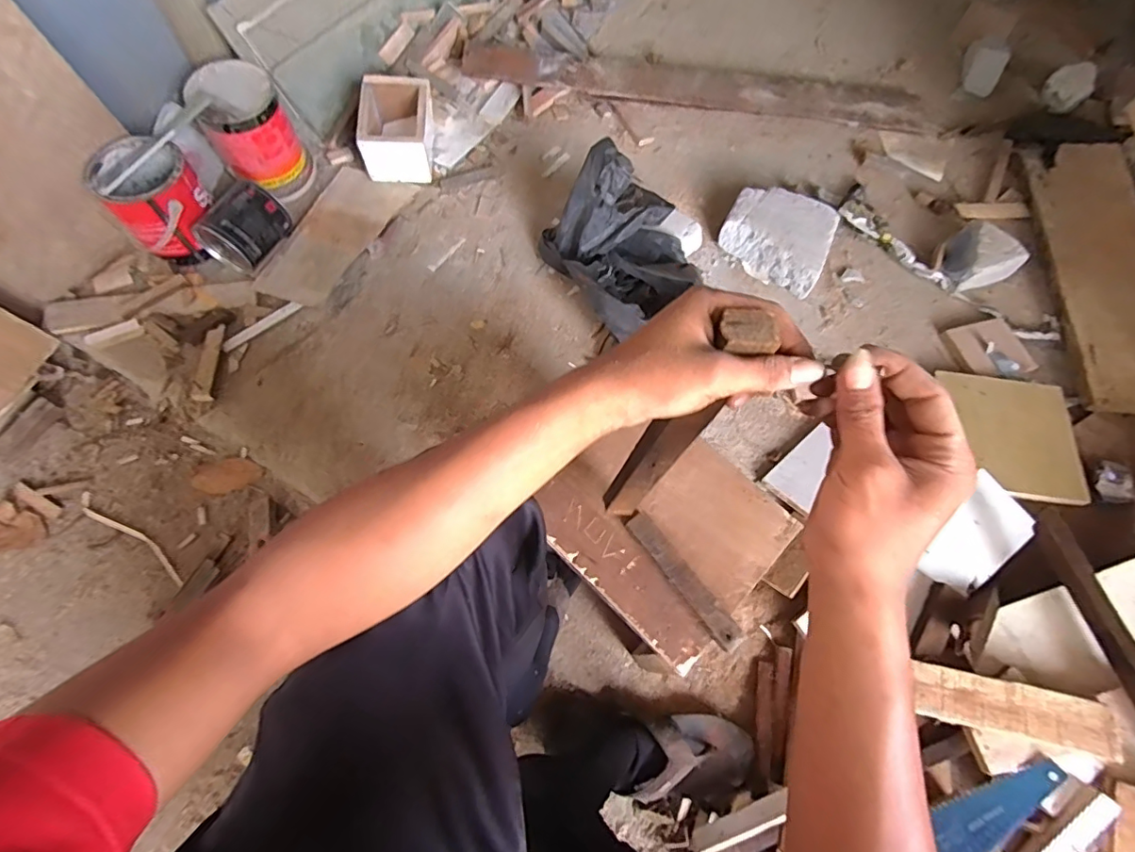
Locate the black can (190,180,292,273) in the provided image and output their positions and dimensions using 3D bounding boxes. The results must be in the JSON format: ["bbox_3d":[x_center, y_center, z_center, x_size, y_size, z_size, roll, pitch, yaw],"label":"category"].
[{"bbox_3d":[-0.579,-0.361,0.946,0.099,0.091,0.135,33,69,11],"label":"black can"}]

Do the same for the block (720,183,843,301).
[{"bbox_3d":[0.415,-0.376,1.039,0.203,0.069,0.182,28,68,9],"label":"block"}]

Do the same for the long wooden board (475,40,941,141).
[{"bbox_3d":[0.313,-0.782,1.210,1.056,0.024,0.158,7,70,-2],"label":"long wooden board"}]

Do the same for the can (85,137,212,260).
[{"bbox_3d":[-0.708,-0.393,0.927,0.139,0.156,0.137,1,66,-3],"label":"can"}]

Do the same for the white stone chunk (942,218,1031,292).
[{"bbox_3d":[0.796,-0.323,1.023,0.138,0.067,0.123,-37,73,-17],"label":"white stone chunk"}]

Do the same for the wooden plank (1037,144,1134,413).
[{"bbox_3d":[1.047,-0.309,1.015,0.166,0.027,0.626,0,63,25],"label":"wooden plank"}]

